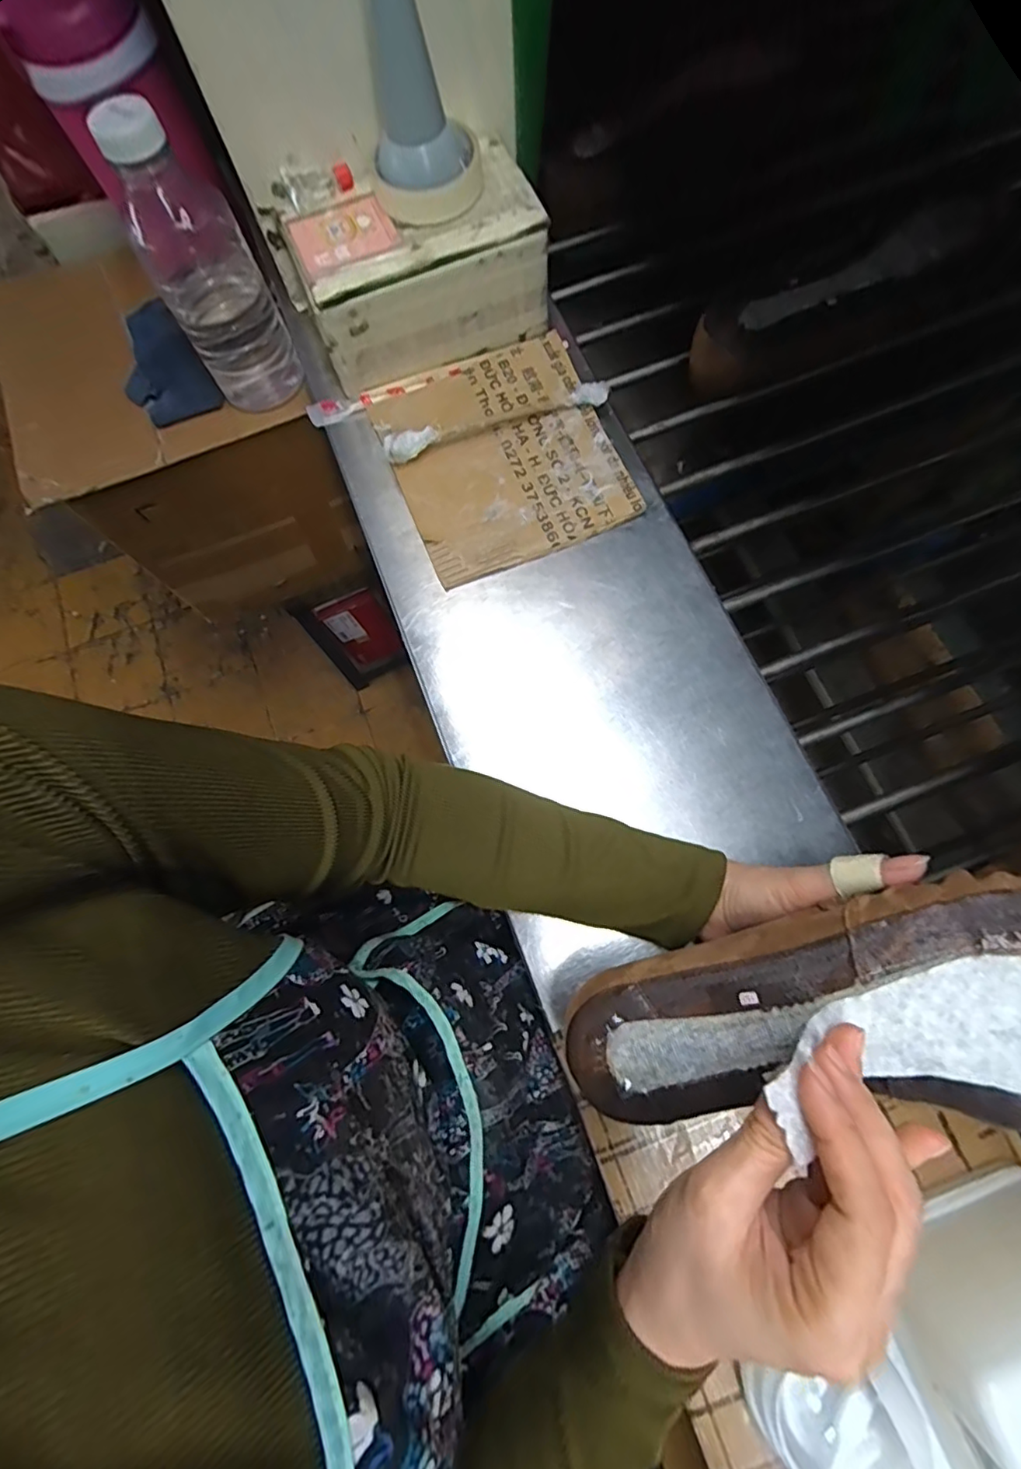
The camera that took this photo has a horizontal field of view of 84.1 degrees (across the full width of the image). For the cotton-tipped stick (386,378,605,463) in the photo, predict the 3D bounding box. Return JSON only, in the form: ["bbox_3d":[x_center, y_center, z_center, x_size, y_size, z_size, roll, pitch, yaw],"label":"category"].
[{"bbox_3d":[-0.012,-0.260,0.462,0.186,0.023,0.021,-19,75,-4],"label":"cotton-tipped stick"}]

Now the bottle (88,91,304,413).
[{"bbox_3d":[-0.264,-0.394,0.501,0.091,0.220,0.093,-24,74,-4],"label":"bottle"}]

